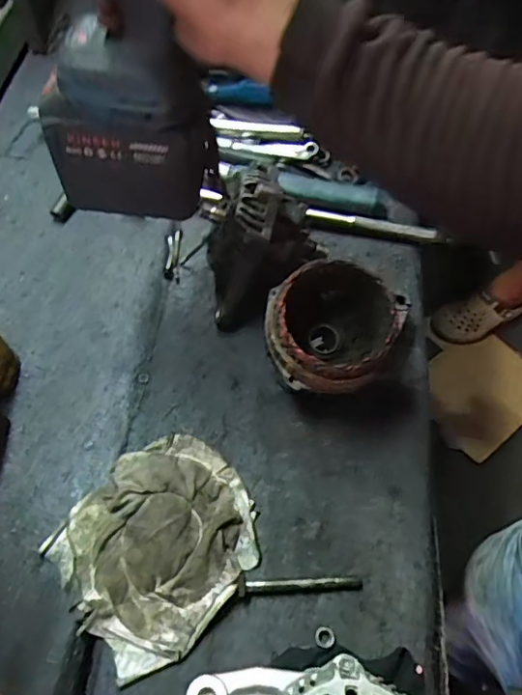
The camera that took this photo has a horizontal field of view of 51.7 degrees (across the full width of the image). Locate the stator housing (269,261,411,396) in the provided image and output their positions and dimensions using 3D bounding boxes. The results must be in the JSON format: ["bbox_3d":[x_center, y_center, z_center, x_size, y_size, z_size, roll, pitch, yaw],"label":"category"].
[{"bbox_3d":[0.061,-0.008,0.499,0.107,0.116,0.103,-23,66,-12],"label":"stator housing"}]

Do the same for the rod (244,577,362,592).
[{"bbox_3d":[0.036,0.201,0.455,0.098,0.010,0.010,-2,60,0],"label":"rod"}]

